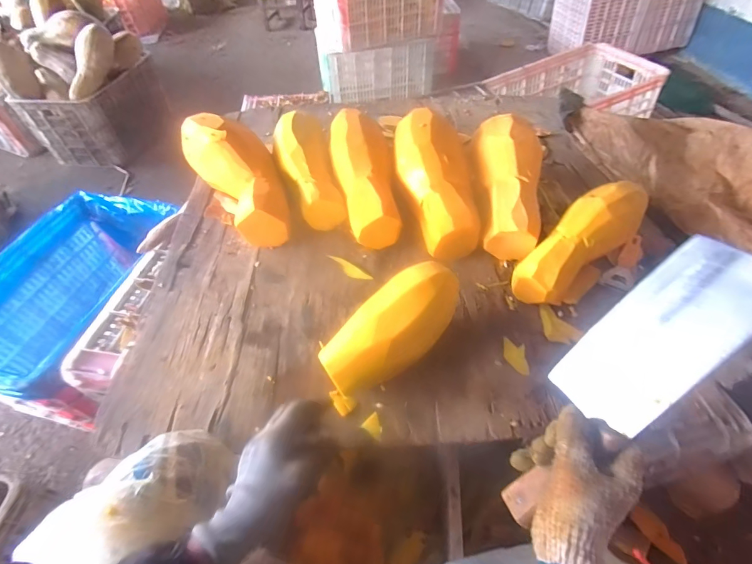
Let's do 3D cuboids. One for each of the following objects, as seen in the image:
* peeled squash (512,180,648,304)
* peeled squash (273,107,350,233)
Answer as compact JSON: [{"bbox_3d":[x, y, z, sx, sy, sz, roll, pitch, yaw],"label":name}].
[{"bbox_3d":[0.366,-0.069,0.672,0.307,0.101,0.114,-37,58,-24],"label":"peeled squash"},{"bbox_3d":[-0.146,-0.243,0.805,0.107,0.073,0.294,-18,75,-12],"label":"peeled squash"}]

